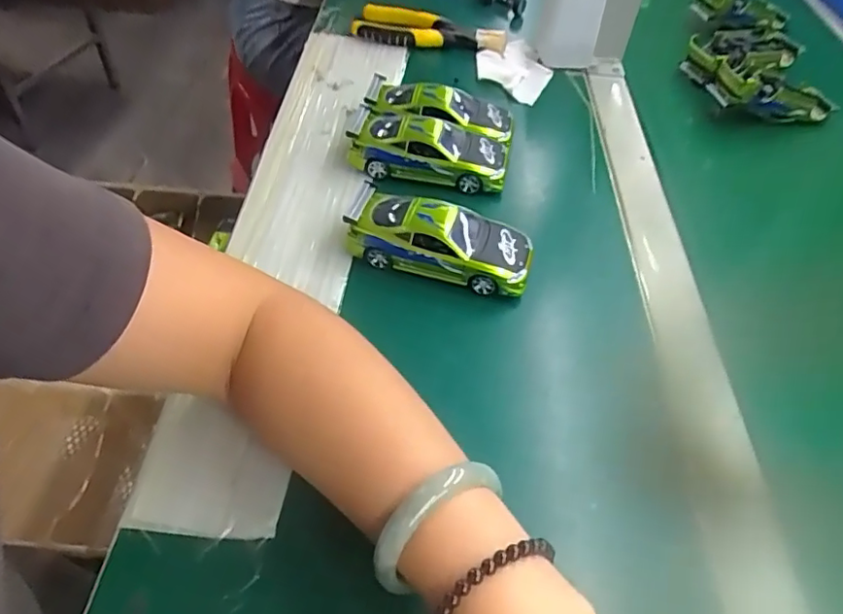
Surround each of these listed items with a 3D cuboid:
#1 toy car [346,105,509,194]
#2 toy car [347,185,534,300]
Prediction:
[{"bbox_3d":[0.006,-0.131,0.499,0.129,0.044,0.057,13,49,6],"label":"toy car"},{"bbox_3d":[0.012,-0.049,0.420,0.131,0.039,0.048,16,50,9],"label":"toy car"}]

